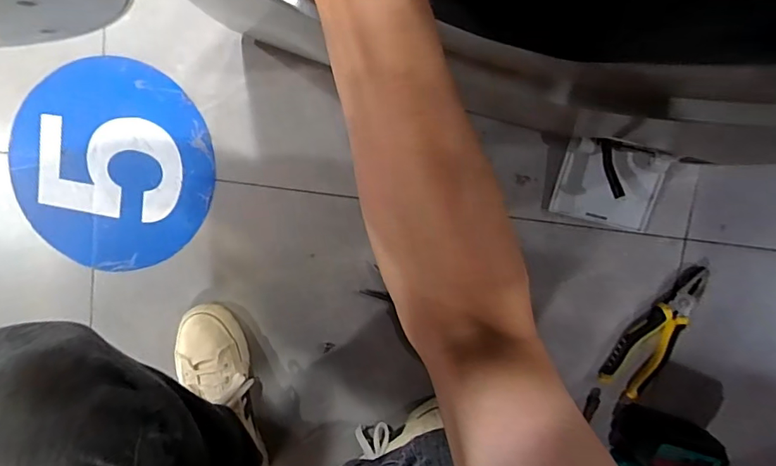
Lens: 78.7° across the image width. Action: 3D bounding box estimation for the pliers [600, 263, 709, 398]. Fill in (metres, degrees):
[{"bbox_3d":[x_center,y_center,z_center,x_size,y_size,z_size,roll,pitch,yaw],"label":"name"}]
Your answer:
[{"bbox_3d":[0.359,0.132,0.624,0.061,0.032,0.189,31,96,0],"label":"pliers"}]

